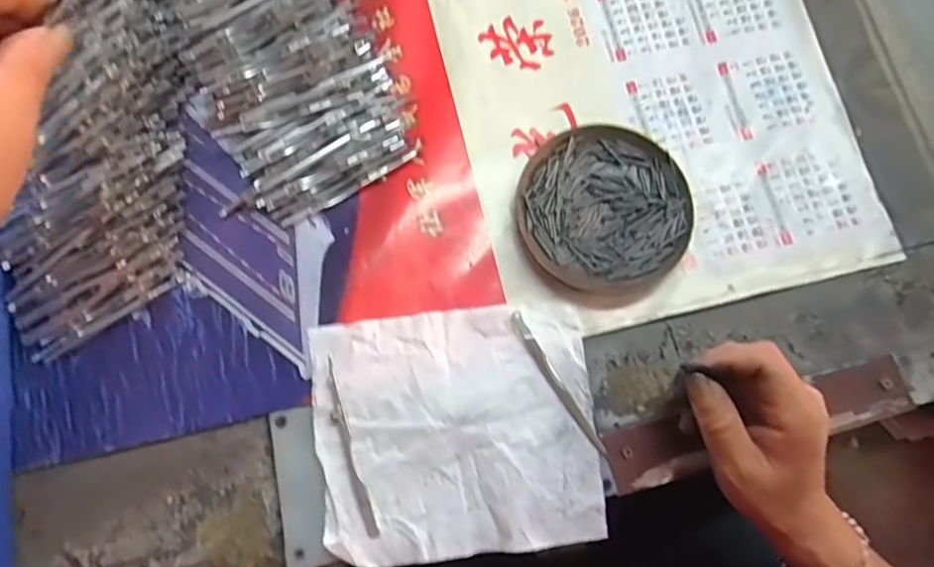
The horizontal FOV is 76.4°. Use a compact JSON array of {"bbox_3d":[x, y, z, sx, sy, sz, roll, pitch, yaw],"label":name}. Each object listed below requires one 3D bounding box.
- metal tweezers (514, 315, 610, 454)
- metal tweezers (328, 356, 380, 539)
[{"bbox_3d":[0.057,0.064,0.381,0.010,0.011,0.102,-30,80,-8],"label":"metal tweezers"},{"bbox_3d":[-0.074,0.101,0.366,0.008,0.004,0.111,-18,78,-5],"label":"metal tweezers"}]

